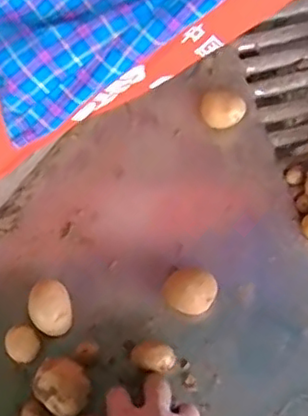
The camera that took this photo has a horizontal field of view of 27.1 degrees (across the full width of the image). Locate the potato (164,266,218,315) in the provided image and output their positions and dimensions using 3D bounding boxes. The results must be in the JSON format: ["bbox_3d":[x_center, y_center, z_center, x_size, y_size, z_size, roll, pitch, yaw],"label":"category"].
[{"bbox_3d":[0.032,0.073,0.557,0.043,0.027,0.039,32,66,13],"label":"potato"}]

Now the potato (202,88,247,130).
[{"bbox_3d":[0.066,-0.099,0.634,0.039,0.033,0.046,-30,68,-16],"label":"potato"}]

